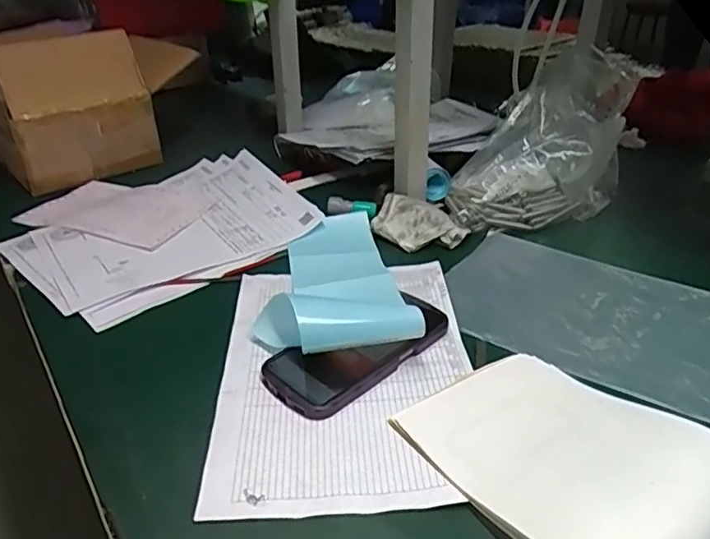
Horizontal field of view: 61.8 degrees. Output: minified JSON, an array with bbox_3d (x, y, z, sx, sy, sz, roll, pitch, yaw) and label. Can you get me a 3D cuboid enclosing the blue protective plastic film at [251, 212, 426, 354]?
[{"bbox_3d":[-0.033,-0.006,0.595,0.145,0.057,0.273,-7,32,-9],"label":"blue protective plastic film"}]

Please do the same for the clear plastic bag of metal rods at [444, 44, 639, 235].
[{"bbox_3d":[0.229,-0.155,0.722,0.236,0.175,0.103,-11,33,-15],"label":"clear plastic bag of metal rods"}]

